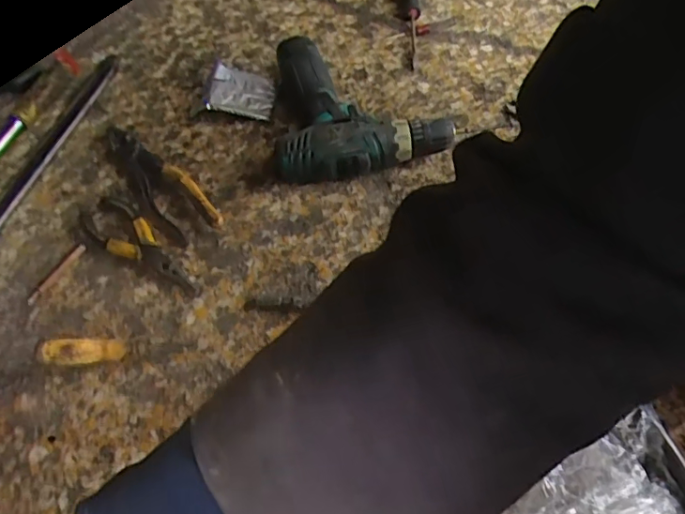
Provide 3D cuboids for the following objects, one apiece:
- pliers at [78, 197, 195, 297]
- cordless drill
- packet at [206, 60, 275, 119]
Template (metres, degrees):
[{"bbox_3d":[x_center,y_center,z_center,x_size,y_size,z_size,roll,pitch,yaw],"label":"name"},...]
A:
[{"bbox_3d":[-0.206,-0.013,0.531,0.157,0.020,0.046,33,65,21],"label":"pliers"},{"bbox_3d":[0.021,-0.173,0.604,0.196,0.055,0.190,-3,58,1],"label":"cordless drill"},{"bbox_3d":[-0.120,-0.200,0.633,0.072,0.014,0.070,13,61,-15],"label":"packet"}]

